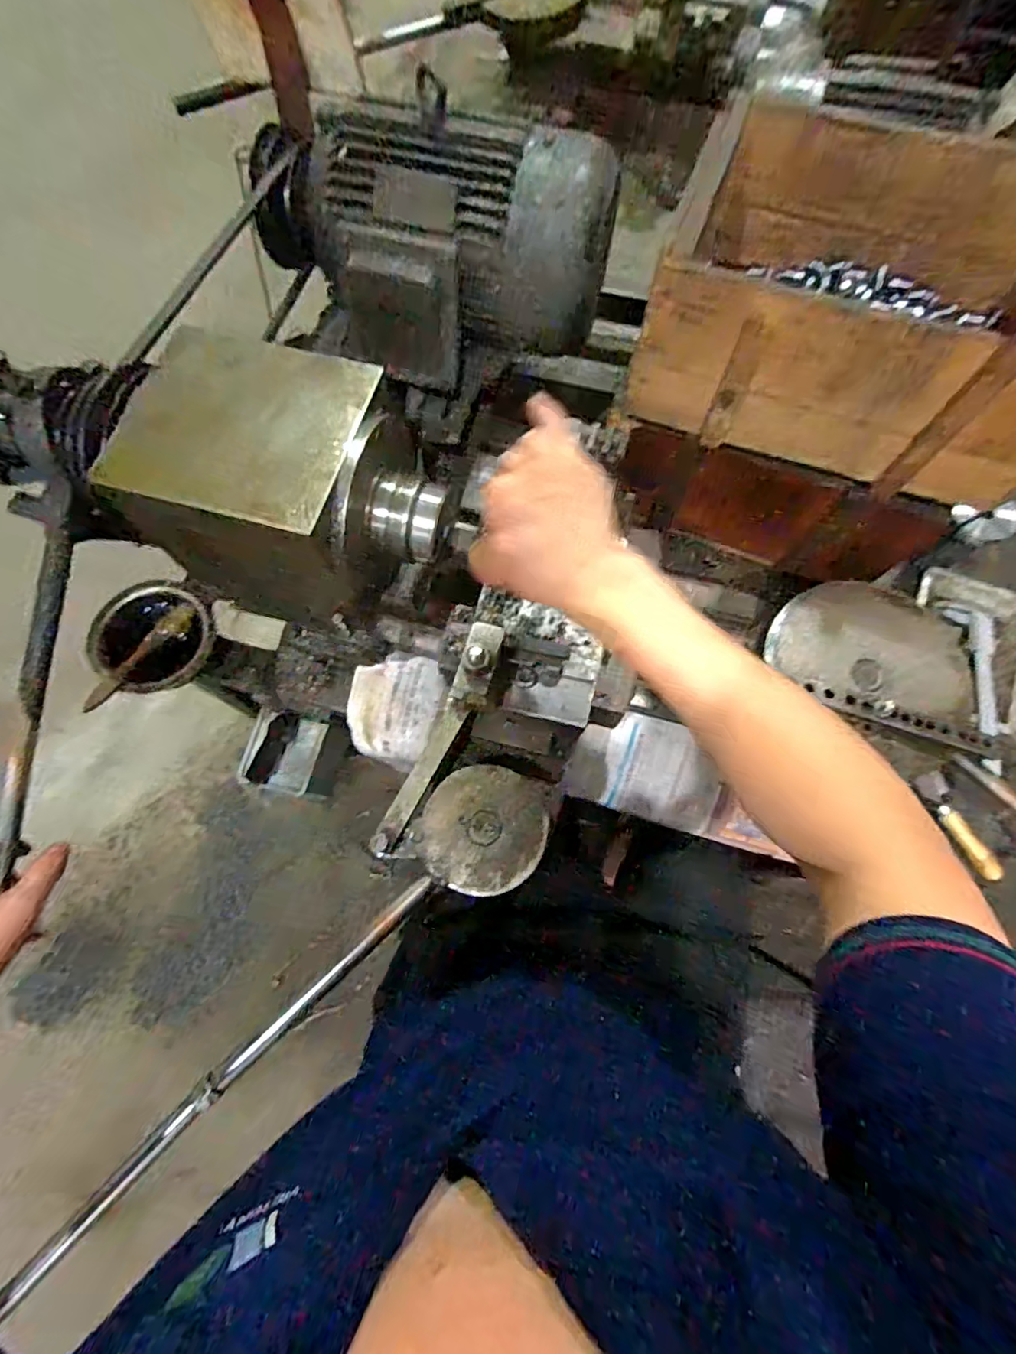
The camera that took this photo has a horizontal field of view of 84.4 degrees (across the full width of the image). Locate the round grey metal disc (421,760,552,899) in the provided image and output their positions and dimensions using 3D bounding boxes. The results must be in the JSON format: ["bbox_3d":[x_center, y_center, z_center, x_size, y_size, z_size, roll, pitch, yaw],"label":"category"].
[{"bbox_3d":[-0.020,0.121,0.447,0.097,0.010,0.096,0,71,-1],"label":"round grey metal disc"}]

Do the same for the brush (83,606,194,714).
[{"bbox_3d":[-0.408,-0.023,0.619,0.023,0.026,0.143,33,74,10],"label":"brush"}]

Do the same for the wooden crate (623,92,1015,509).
[{"bbox_3d":[0.321,-0.342,0.509,0.342,0.148,0.256,20,72,6],"label":"wooden crate"}]

